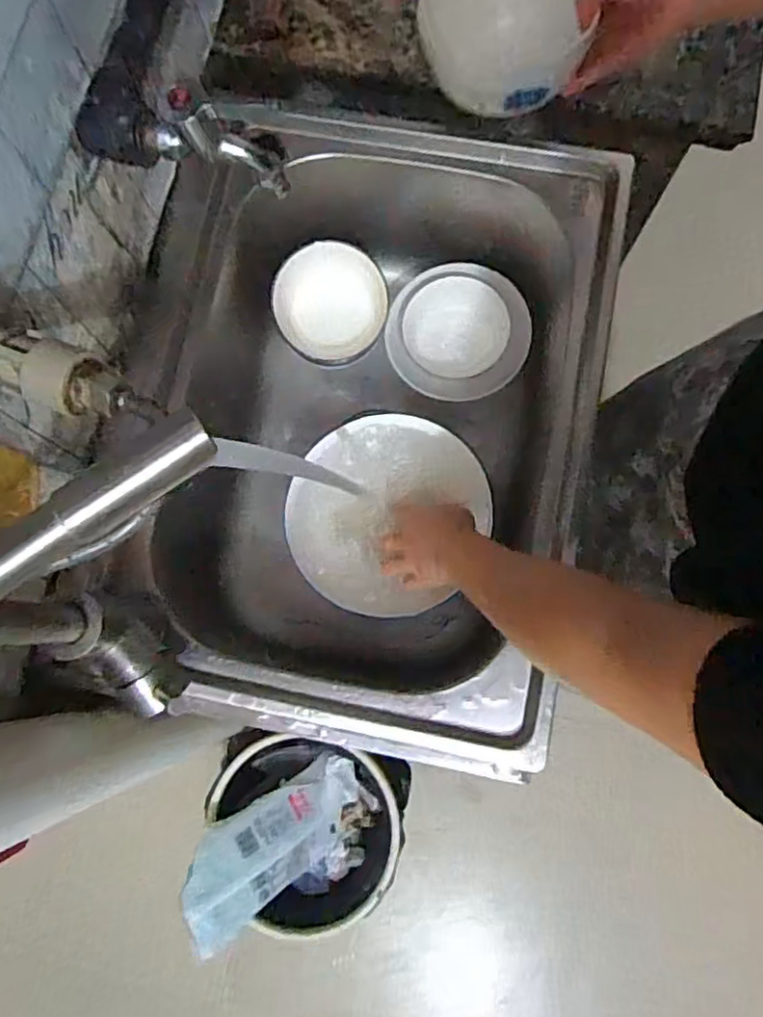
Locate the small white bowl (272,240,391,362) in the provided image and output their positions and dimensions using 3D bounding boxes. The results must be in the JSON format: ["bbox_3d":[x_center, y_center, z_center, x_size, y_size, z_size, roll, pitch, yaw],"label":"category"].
[{"bbox_3d":[-0.054,-0.217,0.665,0.111,0.110,0.038,-13,34,-5],"label":"small white bowl"}]

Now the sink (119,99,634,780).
[{"bbox_3d":[-0.020,-0.072,0.619,0.384,0.198,0.521,12,78,4],"label":"sink"}]

